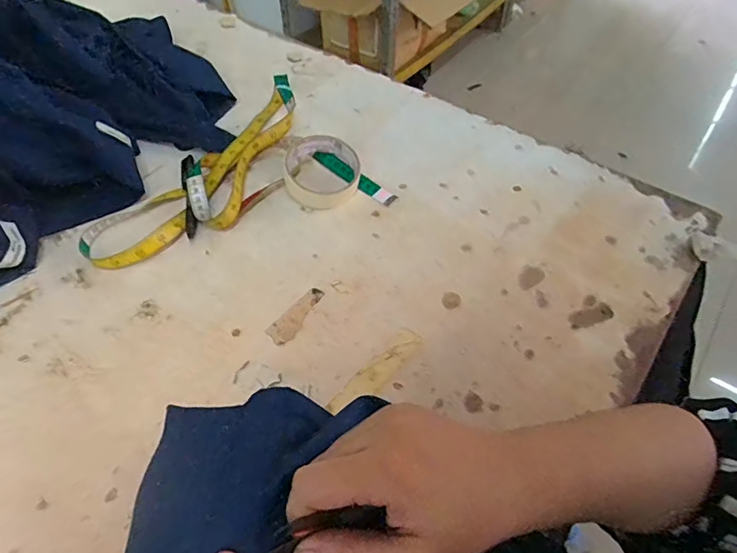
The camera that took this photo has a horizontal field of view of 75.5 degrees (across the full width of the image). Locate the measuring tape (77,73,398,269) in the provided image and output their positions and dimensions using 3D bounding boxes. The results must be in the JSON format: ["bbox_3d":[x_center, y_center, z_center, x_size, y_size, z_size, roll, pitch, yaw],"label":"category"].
[{"bbox_3d":[-0.160,-0.136,0.551,0.324,0.037,0.229,-15,54,-10],"label":"measuring tape"}]

